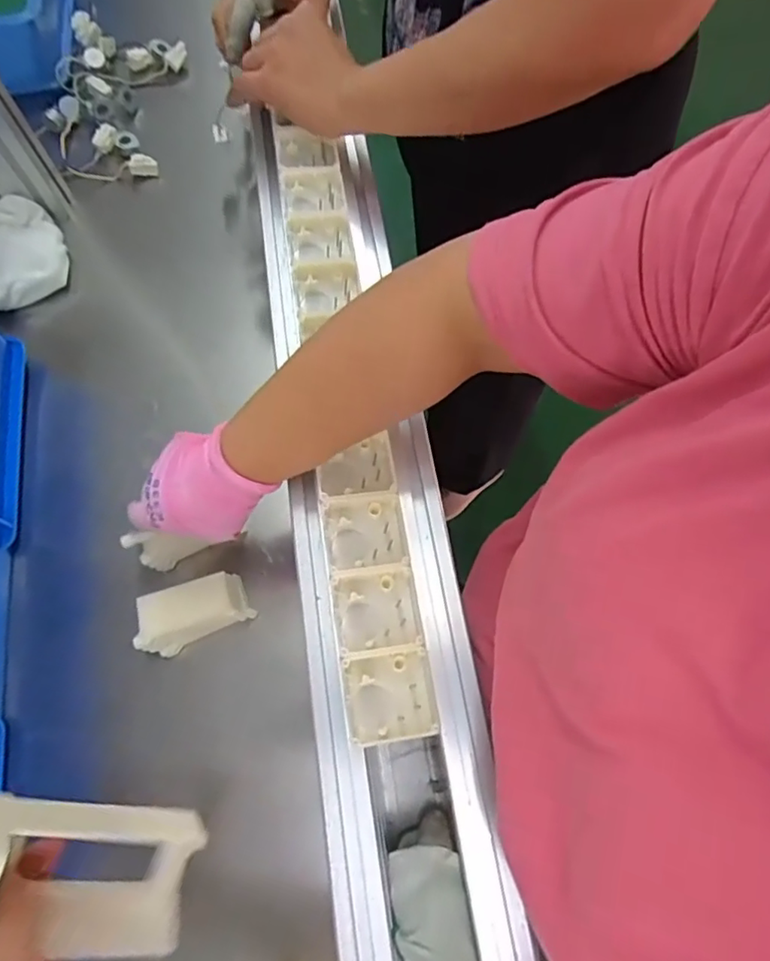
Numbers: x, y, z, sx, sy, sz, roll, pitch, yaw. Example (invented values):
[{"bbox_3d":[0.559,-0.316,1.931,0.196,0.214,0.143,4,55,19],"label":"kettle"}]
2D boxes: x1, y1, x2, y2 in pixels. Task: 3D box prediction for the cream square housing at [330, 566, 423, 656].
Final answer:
[{"bbox_3d":[-0.005,0.082,0.368,0.048,0.017,0.048,-8,68,-2],"label":"cream square housing"}]

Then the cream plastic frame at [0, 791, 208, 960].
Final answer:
[{"bbox_3d":[-0.134,0.169,0.253,0.050,0.111,0.057,3,63,41],"label":"cream plastic frame"}]

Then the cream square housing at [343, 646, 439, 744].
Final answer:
[{"bbox_3d":[0.003,0.128,0.348,0.049,0.019,0.048,-9,68,-2],"label":"cream square housing"}]

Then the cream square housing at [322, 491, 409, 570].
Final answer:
[{"bbox_3d":[-0.013,0.033,0.385,0.049,0.013,0.051,-8,68,-1],"label":"cream square housing"}]

